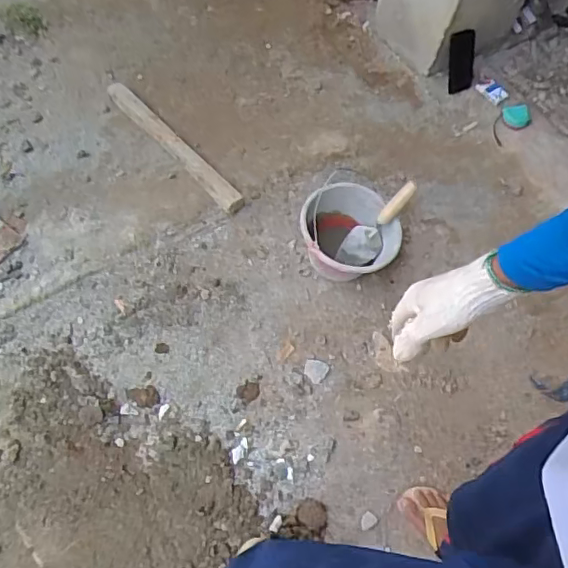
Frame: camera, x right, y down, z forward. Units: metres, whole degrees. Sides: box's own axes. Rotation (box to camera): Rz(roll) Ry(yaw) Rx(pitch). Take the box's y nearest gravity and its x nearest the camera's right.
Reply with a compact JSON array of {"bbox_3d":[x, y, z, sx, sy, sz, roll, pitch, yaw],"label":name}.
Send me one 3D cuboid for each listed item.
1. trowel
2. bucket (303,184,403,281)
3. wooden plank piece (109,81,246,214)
[{"bbox_3d":[0.238,-0.149,1.383,0.071,0.255,0.091,-8,55,-52],"label":"trowel"},{"bbox_3d":[0.155,-0.117,1.402,0.222,0.167,0.242,3,62,-5],"label":"bucket"},{"bbox_3d":[-0.325,-0.408,1.605,0.067,0.030,0.601,-37,71,-22],"label":"wooden plank piece"}]

